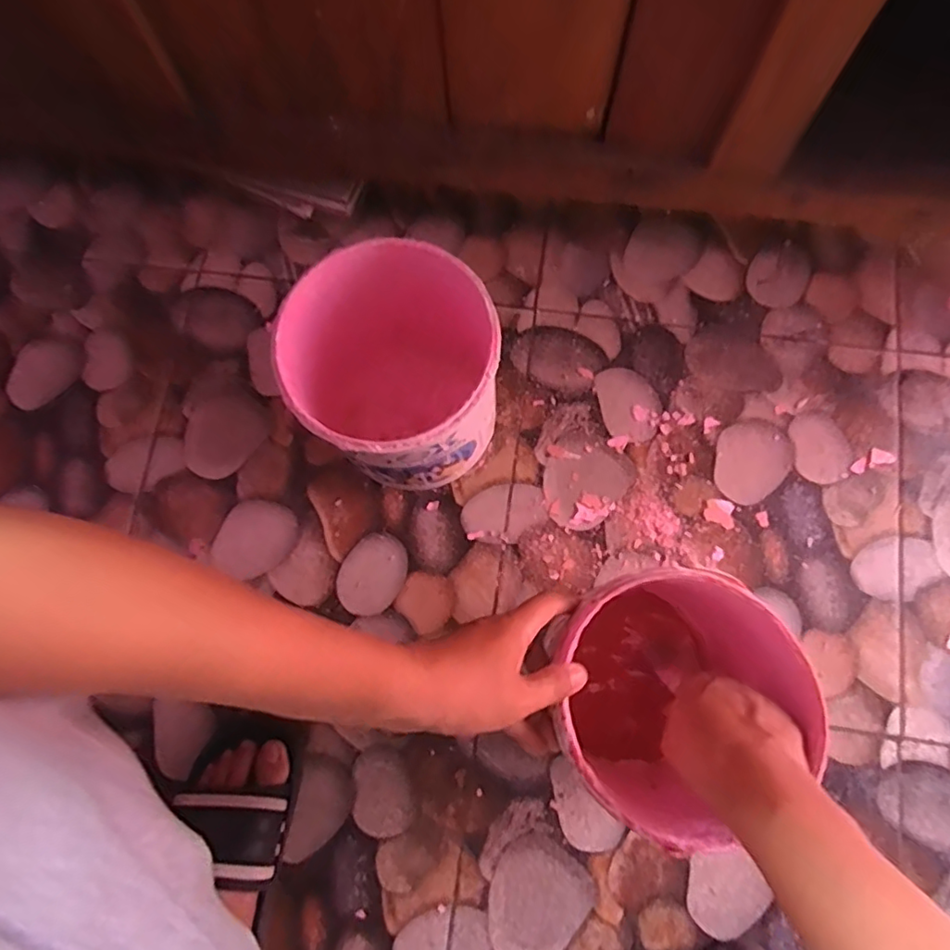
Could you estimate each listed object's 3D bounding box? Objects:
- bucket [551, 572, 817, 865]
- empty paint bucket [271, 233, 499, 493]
[{"bbox_3d":[0.141,0.178,0.473,0.173,0.208,0.170,0,71,0],"label":"bucket"},{"bbox_3d":[-0.070,-0.088,0.540,0.172,0.185,0.179,-1,78,3],"label":"empty paint bucket"}]

